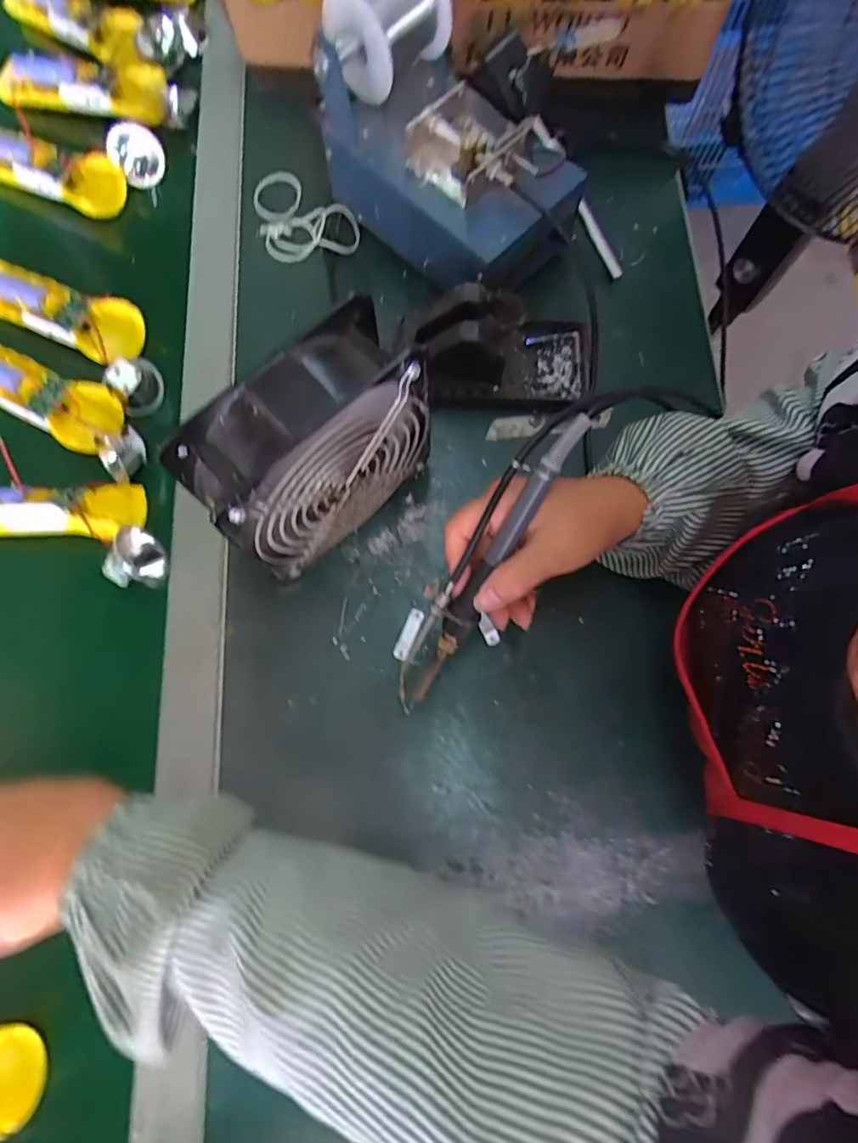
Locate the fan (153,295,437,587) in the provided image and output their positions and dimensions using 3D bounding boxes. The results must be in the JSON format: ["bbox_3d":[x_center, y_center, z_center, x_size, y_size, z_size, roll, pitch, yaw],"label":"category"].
[{"bbox_3d":[-0.069,-0.071,0.359,0.141,0.148,0.058,-43,79,-9],"label":"fan"}]

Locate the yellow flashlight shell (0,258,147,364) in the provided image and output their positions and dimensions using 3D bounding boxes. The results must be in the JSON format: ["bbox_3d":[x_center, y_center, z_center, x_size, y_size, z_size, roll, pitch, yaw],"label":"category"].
[{"bbox_3d":[-0.316,-0.221,0.463,0.165,0.024,0.053,24,77,7],"label":"yellow flashlight shell"}]

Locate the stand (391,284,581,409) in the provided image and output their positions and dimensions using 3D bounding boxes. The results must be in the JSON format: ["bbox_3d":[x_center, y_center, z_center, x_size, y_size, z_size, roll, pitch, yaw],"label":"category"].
[{"bbox_3d":[0.052,-0.177,0.427,0.148,0.069,0.082,2,76,2],"label":"stand"}]

